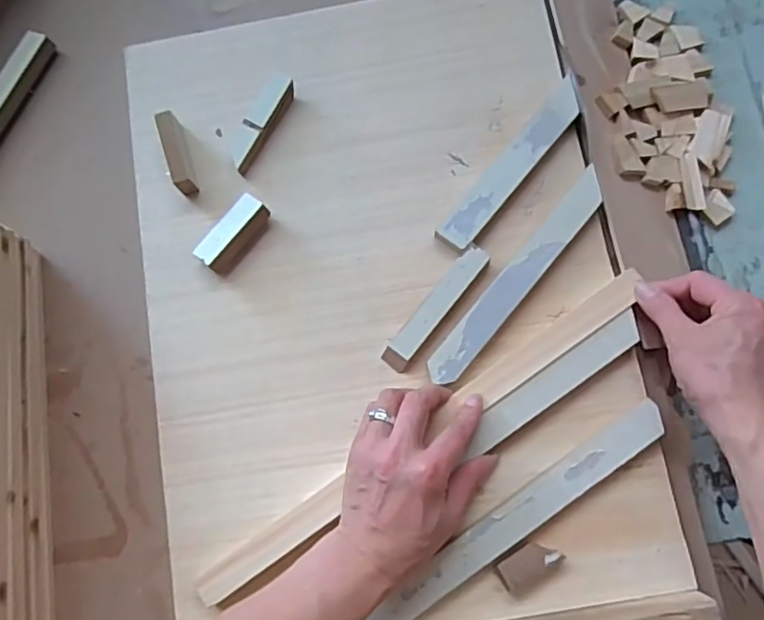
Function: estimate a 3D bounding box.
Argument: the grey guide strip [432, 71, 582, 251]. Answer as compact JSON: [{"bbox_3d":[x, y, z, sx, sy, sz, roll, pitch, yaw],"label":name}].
[{"bbox_3d":[0.119,-0.132,0.565,0.033,0.014,0.183,39,85,8],"label":"grey guide strip"}]

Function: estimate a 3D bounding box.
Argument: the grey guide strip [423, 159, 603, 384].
[{"bbox_3d":[0.121,-0.031,0.545,0.030,0.012,0.232,40,83,11],"label":"grey guide strip"}]

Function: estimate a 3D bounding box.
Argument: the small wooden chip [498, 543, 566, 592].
[{"bbox_3d":[0.120,0.204,0.498,0.052,0.008,0.026,-27,77,-3],"label":"small wooden chip"}]

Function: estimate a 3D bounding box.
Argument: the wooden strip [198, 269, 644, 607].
[{"bbox_3d":[0.037,0.104,0.522,0.444,0.011,0.027,-35,78,-4],"label":"wooden strip"}]

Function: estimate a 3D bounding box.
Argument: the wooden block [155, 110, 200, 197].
[{"bbox_3d":[-0.194,-0.148,0.585,0.018,0.023,0.080,-17,89,-3],"label":"wooden block"}]

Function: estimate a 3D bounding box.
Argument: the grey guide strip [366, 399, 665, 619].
[{"bbox_3d":[0.108,0.172,0.503,0.293,0.013,0.030,-36,74,-3],"label":"grey guide strip"}]

